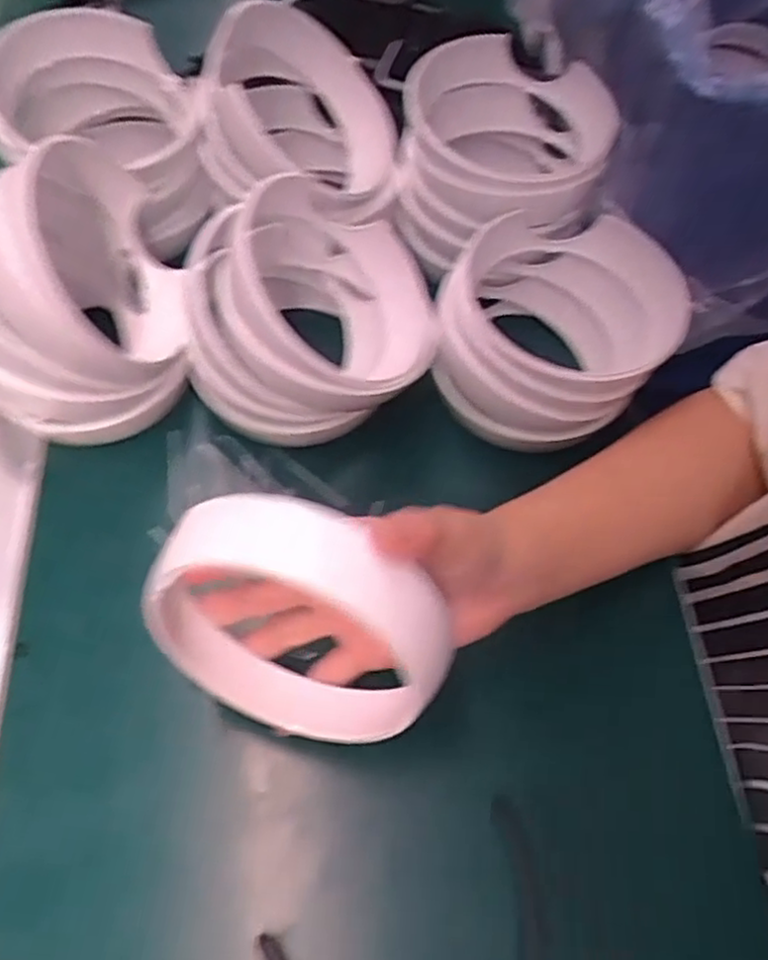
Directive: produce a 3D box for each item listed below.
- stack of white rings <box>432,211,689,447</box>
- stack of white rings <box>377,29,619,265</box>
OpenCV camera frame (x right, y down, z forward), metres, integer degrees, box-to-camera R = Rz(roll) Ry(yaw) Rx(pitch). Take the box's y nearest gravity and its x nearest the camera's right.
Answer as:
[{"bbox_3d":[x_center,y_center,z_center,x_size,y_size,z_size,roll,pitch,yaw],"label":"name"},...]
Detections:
[{"bbox_3d":[0.095,-0.085,0.417,0.117,0.075,0.131,35,67,16],"label":"stack of white rings"},{"bbox_3d":[0.075,-0.198,0.460,0.123,0.074,0.123,12,62,5],"label":"stack of white rings"}]

